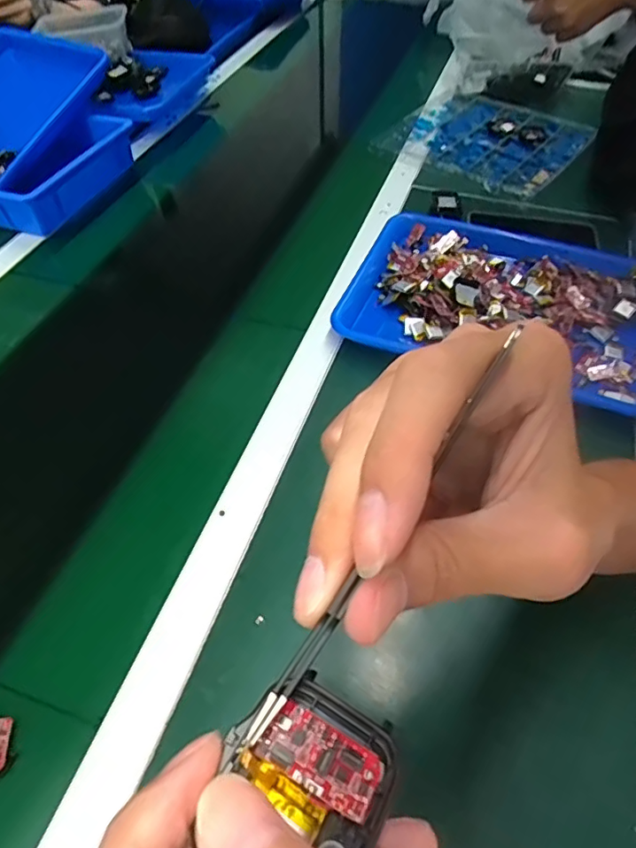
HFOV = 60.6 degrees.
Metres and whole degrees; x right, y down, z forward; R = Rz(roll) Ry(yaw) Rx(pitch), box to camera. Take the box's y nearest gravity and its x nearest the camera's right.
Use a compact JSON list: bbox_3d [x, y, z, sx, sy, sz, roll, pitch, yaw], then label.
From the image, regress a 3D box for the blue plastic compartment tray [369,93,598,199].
[{"bbox_3d":[0.276,-0.475,0.903,0.279,0.023,0.276,31,58,25],"label":"blue plastic compartment tray"}]

